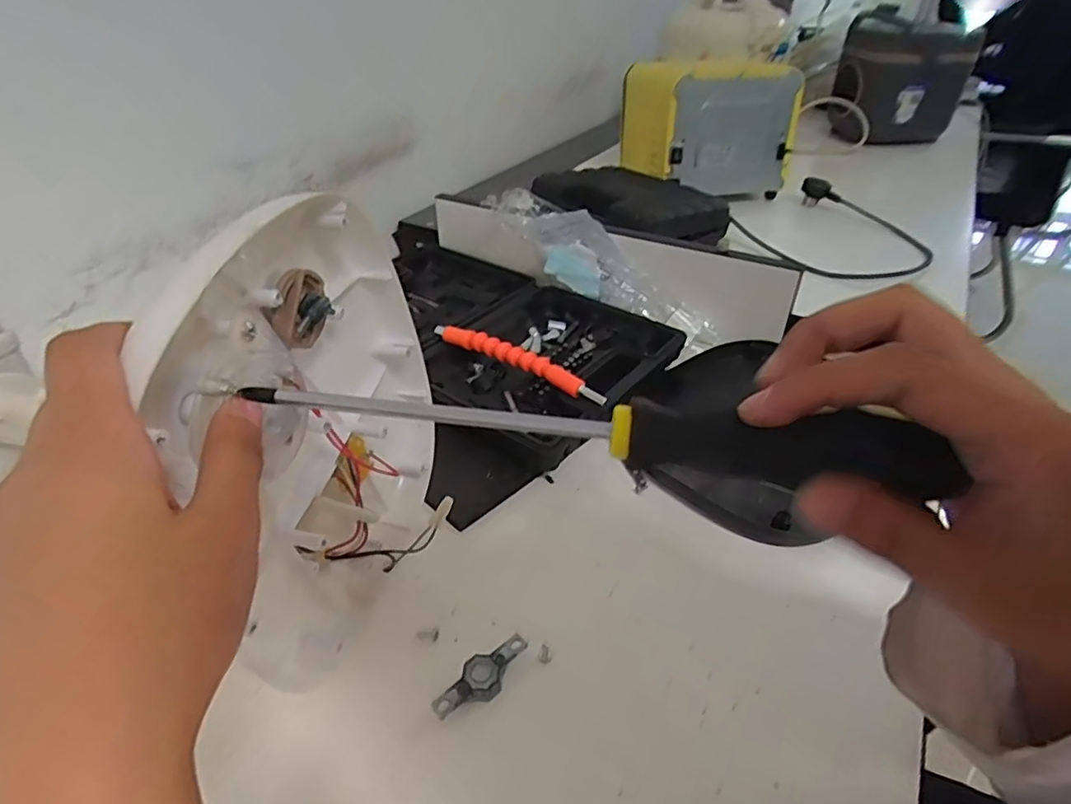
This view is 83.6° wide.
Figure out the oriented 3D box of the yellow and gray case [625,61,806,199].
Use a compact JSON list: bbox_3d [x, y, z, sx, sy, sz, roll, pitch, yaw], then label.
[{"bbox_3d":[0.239,-0.410,0.887,0.184,0.151,0.221,-10,38,-13],"label":"yellow and gray case"}]

